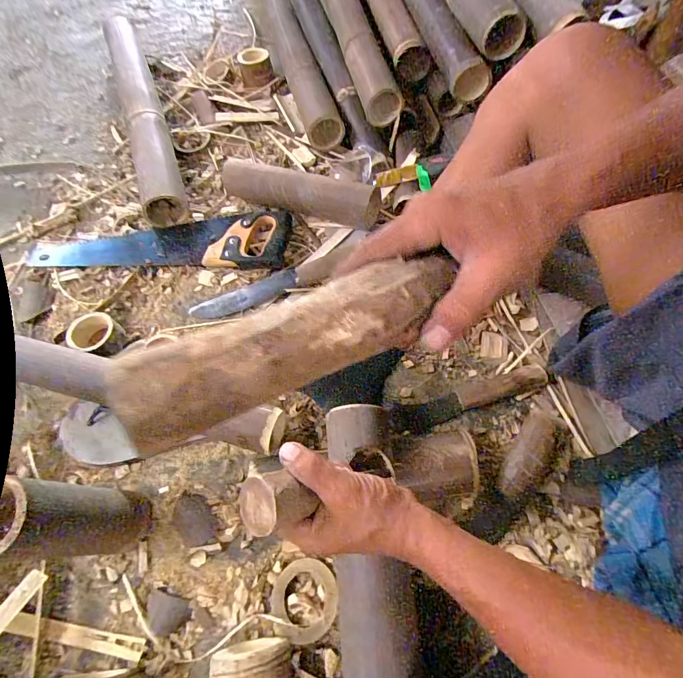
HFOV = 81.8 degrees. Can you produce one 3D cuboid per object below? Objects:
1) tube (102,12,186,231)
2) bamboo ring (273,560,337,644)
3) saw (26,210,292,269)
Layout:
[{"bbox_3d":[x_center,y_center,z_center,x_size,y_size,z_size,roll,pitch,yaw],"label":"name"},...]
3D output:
[{"bbox_3d":[-0.410,-0.463,0.796,0.076,0.090,0.576,-18,63,-8],"label":"tube"},{"bbox_3d":[-0.042,0.302,0.455,0.074,0.014,0.079,-1,62,1],"label":"bamboo ring"},{"bbox_3d":[-0.319,-0.182,0.695,0.446,0.029,0.117,1,62,2],"label":"saw"}]

